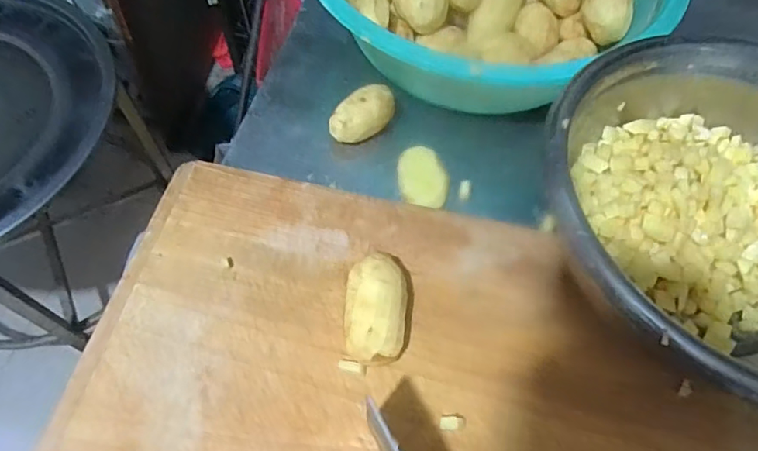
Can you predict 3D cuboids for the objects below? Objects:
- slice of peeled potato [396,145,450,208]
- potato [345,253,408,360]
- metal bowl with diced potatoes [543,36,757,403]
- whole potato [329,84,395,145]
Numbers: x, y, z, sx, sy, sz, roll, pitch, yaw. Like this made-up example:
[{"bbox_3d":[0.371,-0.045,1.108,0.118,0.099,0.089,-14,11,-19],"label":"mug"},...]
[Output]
[{"bbox_3d":[0.044,-0.050,0.537,0.046,0.015,0.069,-6,61,-5],"label":"slice of peeled potato"},{"bbox_3d":[-0.003,0.068,0.430,0.047,0.042,0.079,3,61,0],"label":"potato"},{"bbox_3d":[0.280,-0.007,0.433,0.310,0.124,0.329,1,61,-1],"label":"metal bowl with diced potatoes"},{"bbox_3d":[-0.016,-0.110,0.543,0.069,0.037,0.040,-39,69,-20],"label":"whole potato"}]

